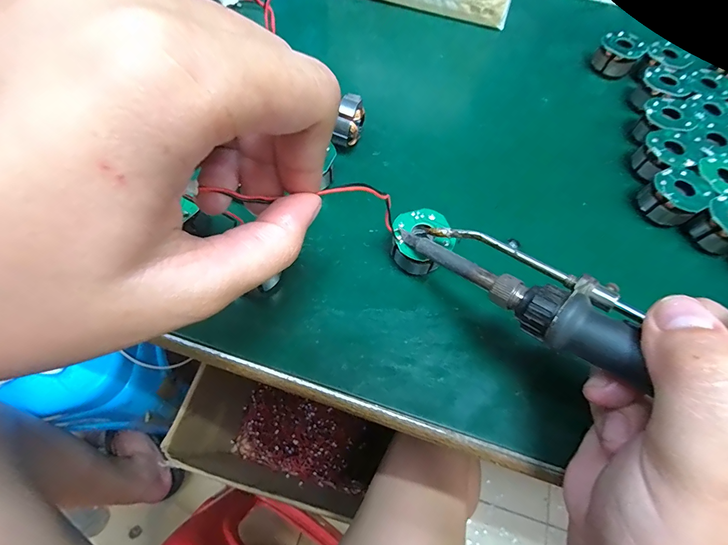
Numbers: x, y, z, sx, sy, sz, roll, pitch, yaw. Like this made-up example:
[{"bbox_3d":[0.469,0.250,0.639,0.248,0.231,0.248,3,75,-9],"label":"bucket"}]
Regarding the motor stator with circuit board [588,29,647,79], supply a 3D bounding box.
[{"bbox_3d":[0.197,-0.169,0.282,0.030,0.023,0.025,40,68,16],"label":"motor stator with circuit board"}]

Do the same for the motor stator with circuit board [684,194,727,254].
[{"bbox_3d":[0.209,-0.027,0.210,0.031,0.018,0.029,1,63,-3],"label":"motor stator with circuit board"}]

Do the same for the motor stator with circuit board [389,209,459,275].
[{"bbox_3d":[0.030,-0.016,0.193,0.033,0.022,0.030,1,63,-3],"label":"motor stator with circuit board"}]

